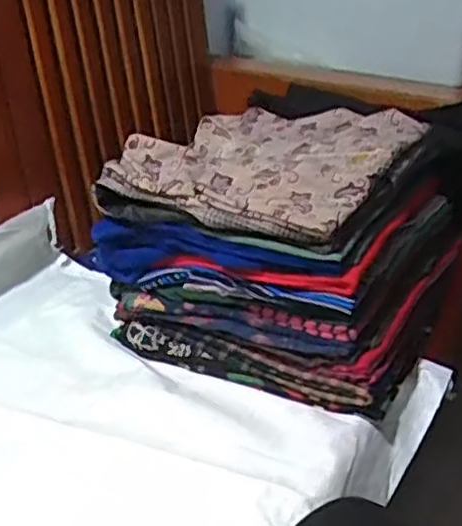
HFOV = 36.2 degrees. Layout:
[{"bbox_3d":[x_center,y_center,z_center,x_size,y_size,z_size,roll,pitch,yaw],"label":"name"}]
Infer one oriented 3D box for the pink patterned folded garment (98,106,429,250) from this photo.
[{"bbox_3d":[0.040,-0.124,0.815,0.290,0.056,0.300,18,32,24],"label":"pink patterned folded garment"}]

